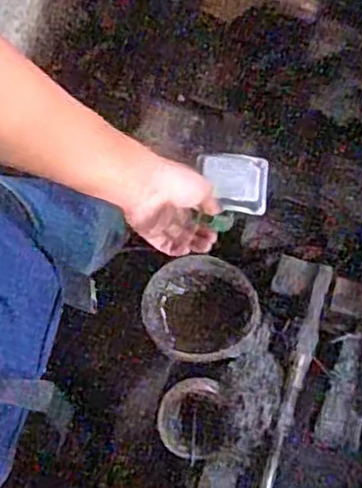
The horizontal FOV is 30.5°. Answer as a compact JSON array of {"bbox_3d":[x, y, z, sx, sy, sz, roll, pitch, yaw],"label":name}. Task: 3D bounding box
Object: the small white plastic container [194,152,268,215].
[{"bbox_3d":[0.062,-0.074,0.802,0.086,0.013,0.069,8,74,-1],"label":"small white plastic container"}]

